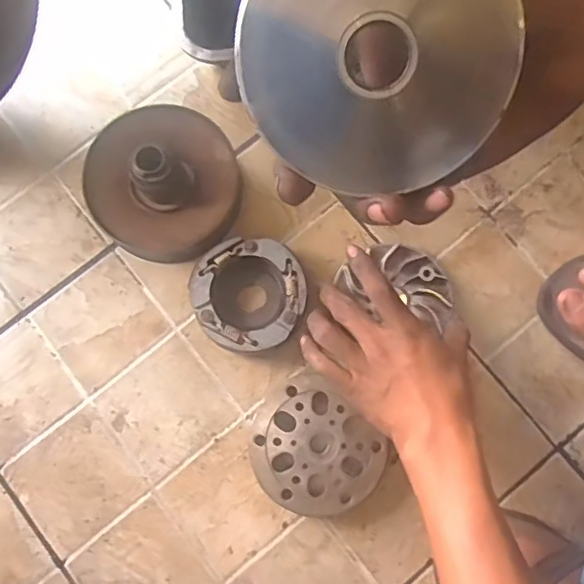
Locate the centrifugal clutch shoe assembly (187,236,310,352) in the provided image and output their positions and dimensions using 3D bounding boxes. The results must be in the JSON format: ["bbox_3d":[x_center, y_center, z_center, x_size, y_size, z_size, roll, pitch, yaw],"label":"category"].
[{"bbox_3d":[-0.040,0.004,0.529,0.100,0.031,0.100,15,80,3],"label":"centrifugal clutch shoe assembly"}]

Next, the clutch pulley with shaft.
[{"bbox_3d":[-0.119,-0.103,0.527,0.134,0.077,0.135,0,81,0],"label":"clutch pulley with shaft"}]

